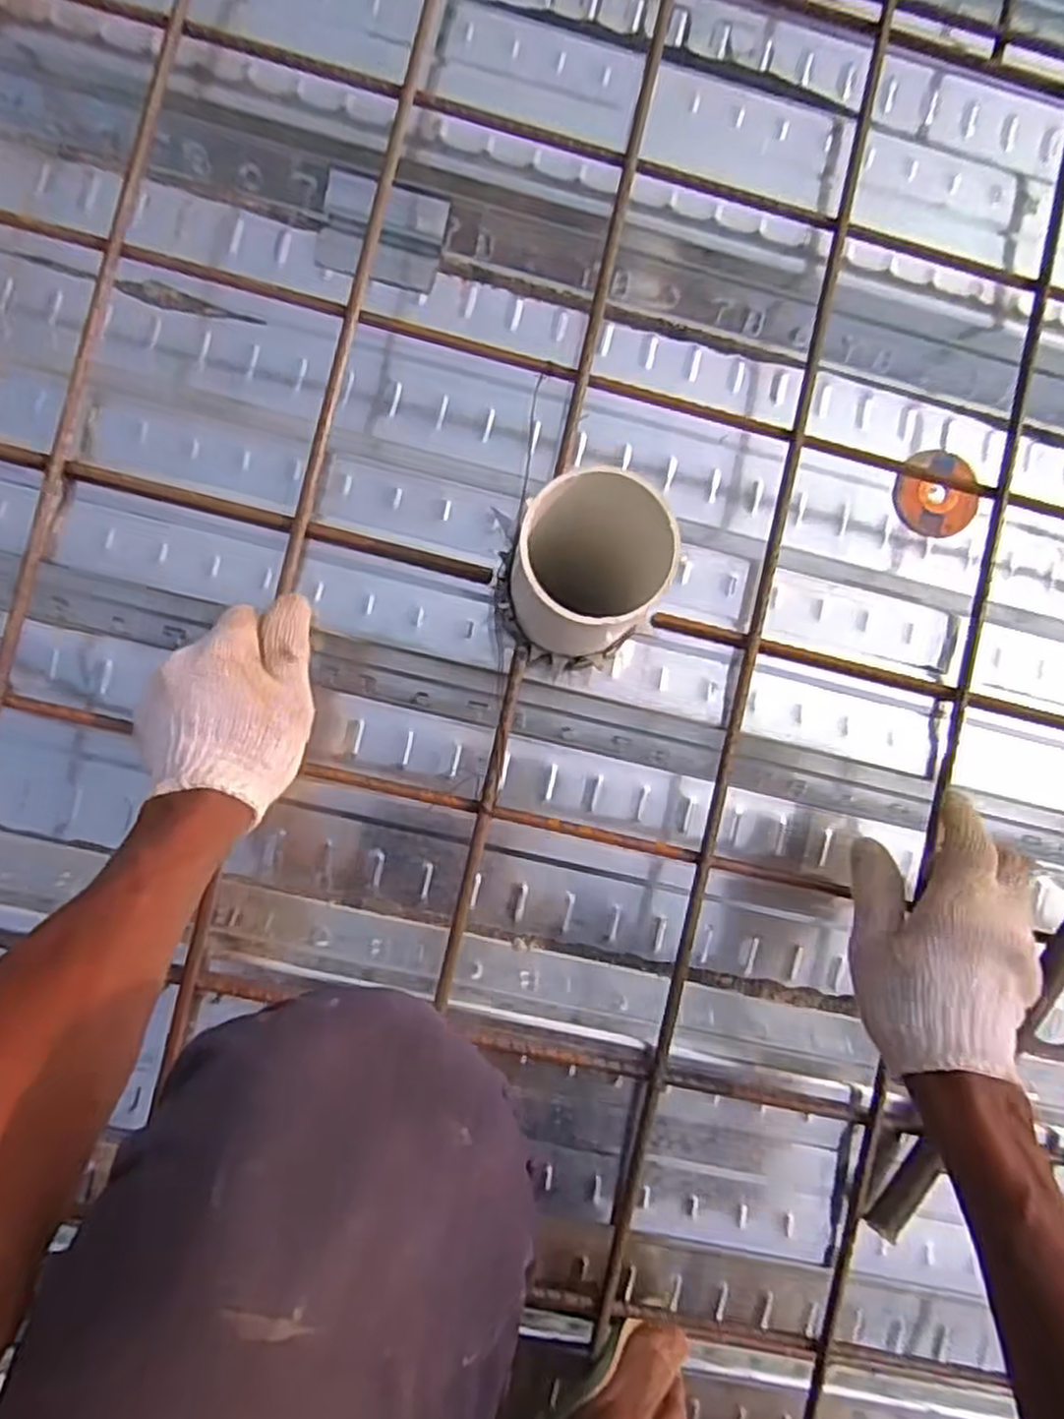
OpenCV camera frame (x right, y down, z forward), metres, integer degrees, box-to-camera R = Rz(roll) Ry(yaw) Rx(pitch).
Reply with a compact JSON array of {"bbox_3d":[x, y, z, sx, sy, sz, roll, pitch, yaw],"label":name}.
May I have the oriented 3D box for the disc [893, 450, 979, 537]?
[{"bbox_3d":[0.307,-0.164,0.602,0.059,0.004,0.063,0,95,4],"label":"disc"}]

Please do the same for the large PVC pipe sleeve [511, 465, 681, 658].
[{"bbox_3d":[0.032,-0.084,0.474,0.088,0.102,0.099,14,87,-4],"label":"large PVC pipe sleeve"}]

